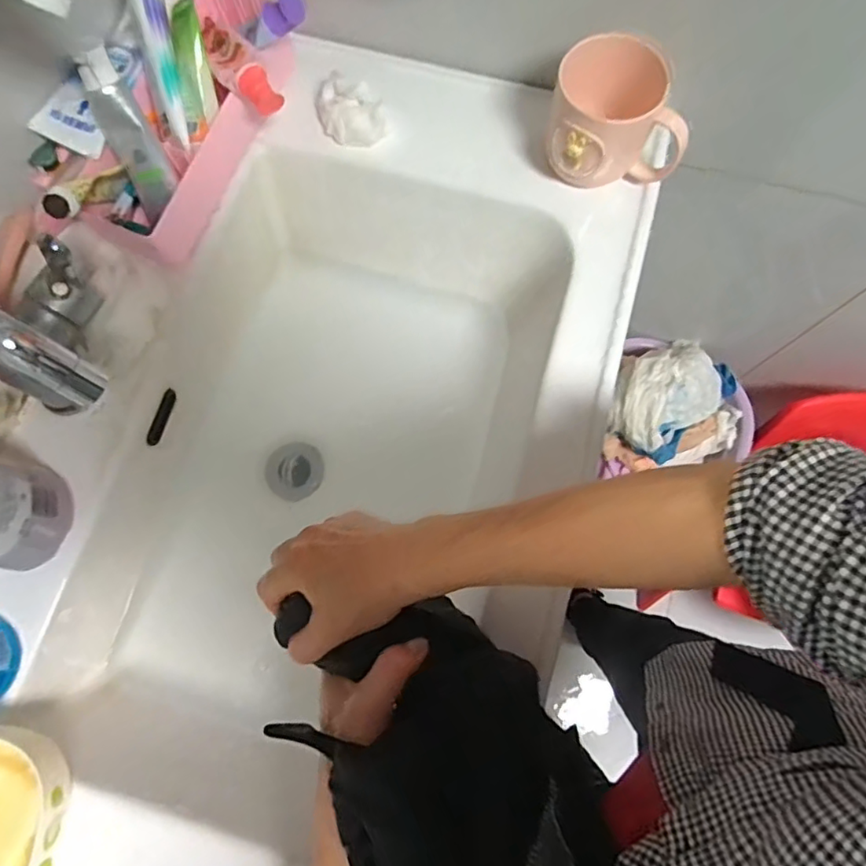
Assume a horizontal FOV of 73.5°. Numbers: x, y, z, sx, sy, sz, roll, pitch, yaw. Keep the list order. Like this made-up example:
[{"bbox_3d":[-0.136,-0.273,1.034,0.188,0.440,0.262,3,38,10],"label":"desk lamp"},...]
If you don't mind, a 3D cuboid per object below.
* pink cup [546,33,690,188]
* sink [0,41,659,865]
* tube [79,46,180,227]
[{"bbox_3d":[0.149,-0.250,0.472,0.109,0.097,0.074,10,74,2],"label":"pink cup"},{"bbox_3d":[-0.095,0.040,0.511,0.403,0.176,0.754,19,75,5],"label":"sink"},{"bbox_3d":[-0.236,-0.231,0.457,0.038,0.119,0.021,-16,41,-5],"label":"tube"}]

